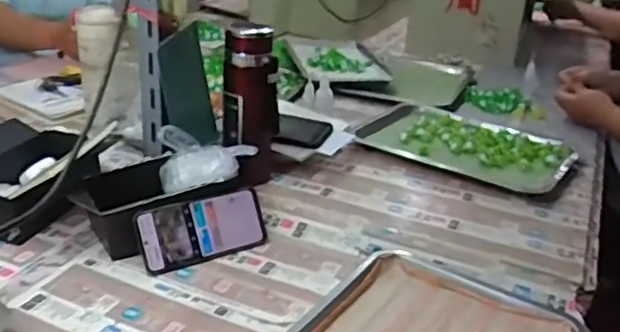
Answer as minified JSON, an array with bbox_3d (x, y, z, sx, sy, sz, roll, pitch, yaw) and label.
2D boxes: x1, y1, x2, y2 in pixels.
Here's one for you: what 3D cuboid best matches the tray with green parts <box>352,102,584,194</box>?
[{"bbox_3d":[0.257,-0.038,1.086,0.352,0.032,0.208,21,31,30],"label":"tray with green parts"}]

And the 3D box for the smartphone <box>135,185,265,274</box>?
[{"bbox_3d":[-0.136,0.080,0.808,0.161,0.079,0.009,-13,-5,-28],"label":"smartphone"}]

